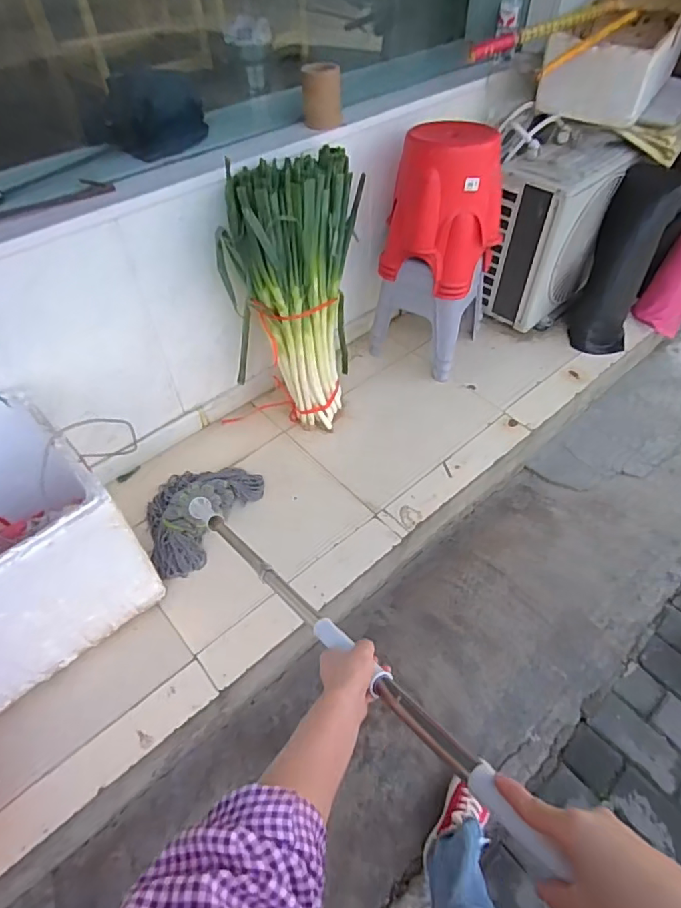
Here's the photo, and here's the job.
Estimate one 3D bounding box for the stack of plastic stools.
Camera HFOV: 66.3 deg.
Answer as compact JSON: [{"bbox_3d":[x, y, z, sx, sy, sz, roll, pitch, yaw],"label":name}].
[{"bbox_3d":[0.296,-0.614,1.640,0.326,0.675,0.287,24,55,19],"label":"stack of plastic stools"}]

